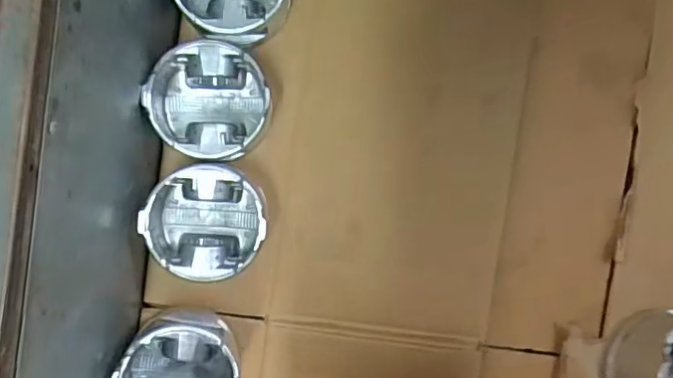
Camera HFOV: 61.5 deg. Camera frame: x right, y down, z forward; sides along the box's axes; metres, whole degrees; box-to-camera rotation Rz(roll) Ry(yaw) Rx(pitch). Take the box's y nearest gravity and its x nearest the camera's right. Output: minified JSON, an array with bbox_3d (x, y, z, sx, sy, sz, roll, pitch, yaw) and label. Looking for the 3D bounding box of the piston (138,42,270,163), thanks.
[{"bbox_3d":[-0.111,-0.076,0.510,0.097,0.091,0.098,0,93,-4],"label":"piston"}]

